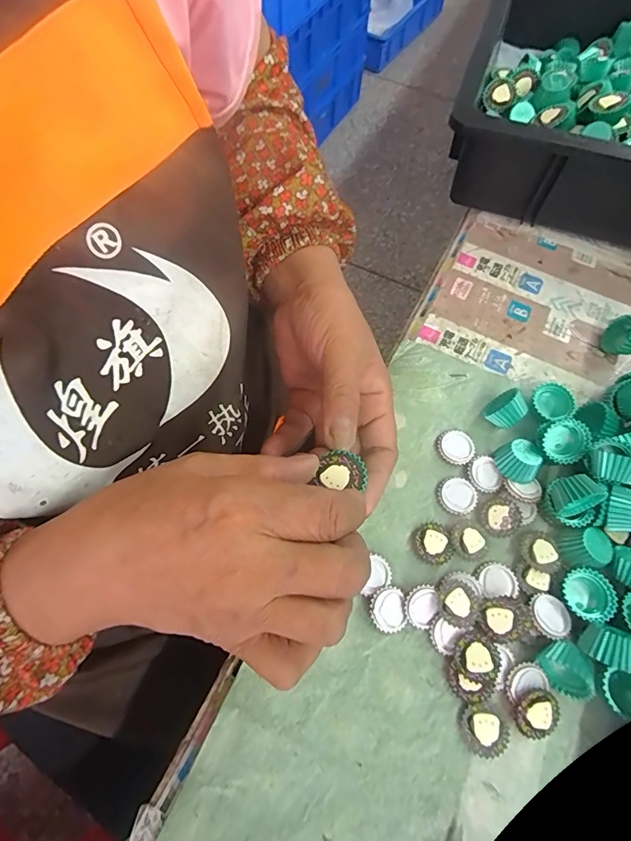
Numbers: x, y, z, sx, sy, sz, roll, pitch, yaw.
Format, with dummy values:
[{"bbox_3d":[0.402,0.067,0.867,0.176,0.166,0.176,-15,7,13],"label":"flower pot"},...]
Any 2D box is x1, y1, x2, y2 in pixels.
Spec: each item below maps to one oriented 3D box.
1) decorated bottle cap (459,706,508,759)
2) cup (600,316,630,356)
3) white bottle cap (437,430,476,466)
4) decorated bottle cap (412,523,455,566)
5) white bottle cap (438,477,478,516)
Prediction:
[{"bbox_3d":[0.101,0.187,0.259,0.029,0.005,0.024,22,68,9],"label":"decorated bottle cap"},{"bbox_3d":[0.257,-0.070,0.360,0.023,0.025,0.031,-41,72,-16],"label":"cup"},{"bbox_3d":[0.108,0.020,0.331,0.026,0.005,0.027,0,66,0],"label":"white bottle cap"},{"bbox_3d":[0.082,0.086,0.302,0.026,0.006,0.027,0,66,0],"label":"decorated bottle cap"},{"bbox_3d":[0.104,0.054,0.316,0.027,0.004,0.027,0,66,0],"label":"white bottle cap"}]

